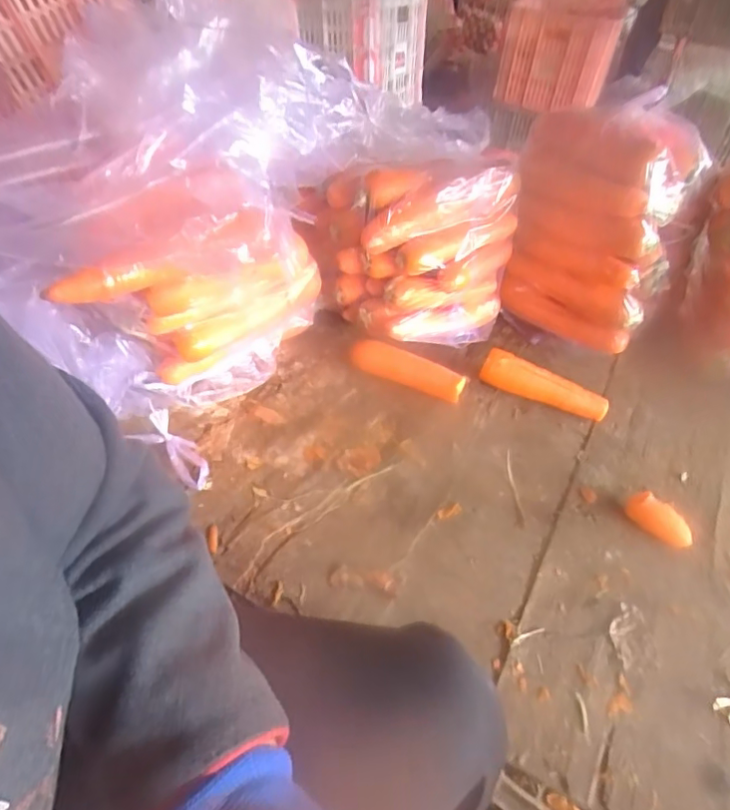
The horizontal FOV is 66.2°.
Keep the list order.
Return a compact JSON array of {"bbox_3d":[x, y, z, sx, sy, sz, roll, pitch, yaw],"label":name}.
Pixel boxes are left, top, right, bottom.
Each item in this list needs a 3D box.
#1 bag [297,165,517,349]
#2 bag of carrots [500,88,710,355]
[{"bbox_3d":[0.070,-0.199,0.792,0.291,0.227,0.167,4,43,-1],"label":"bag"},{"bbox_3d":[0.317,-0.238,0.807,0.246,0.301,0.113,26,47,21],"label":"bag of carrots"}]

